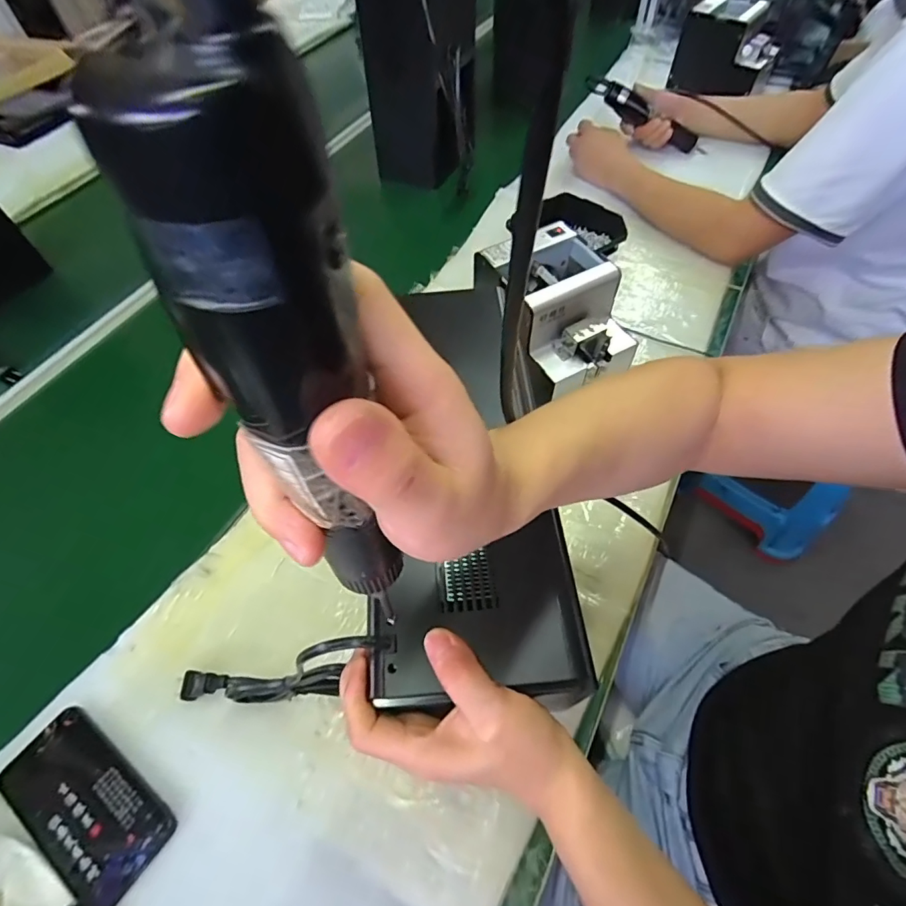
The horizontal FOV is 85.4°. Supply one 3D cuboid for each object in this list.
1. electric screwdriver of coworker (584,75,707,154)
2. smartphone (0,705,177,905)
[{"bbox_3d":[0.356,-0.627,0.915,0.246,0.049,0.039,30,60,-3],"label":"electric screwdriver of coworker"},{"bbox_3d":[-0.308,0.293,0.411,0.154,0.011,0.076,29,63,21],"label":"smartphone"}]

